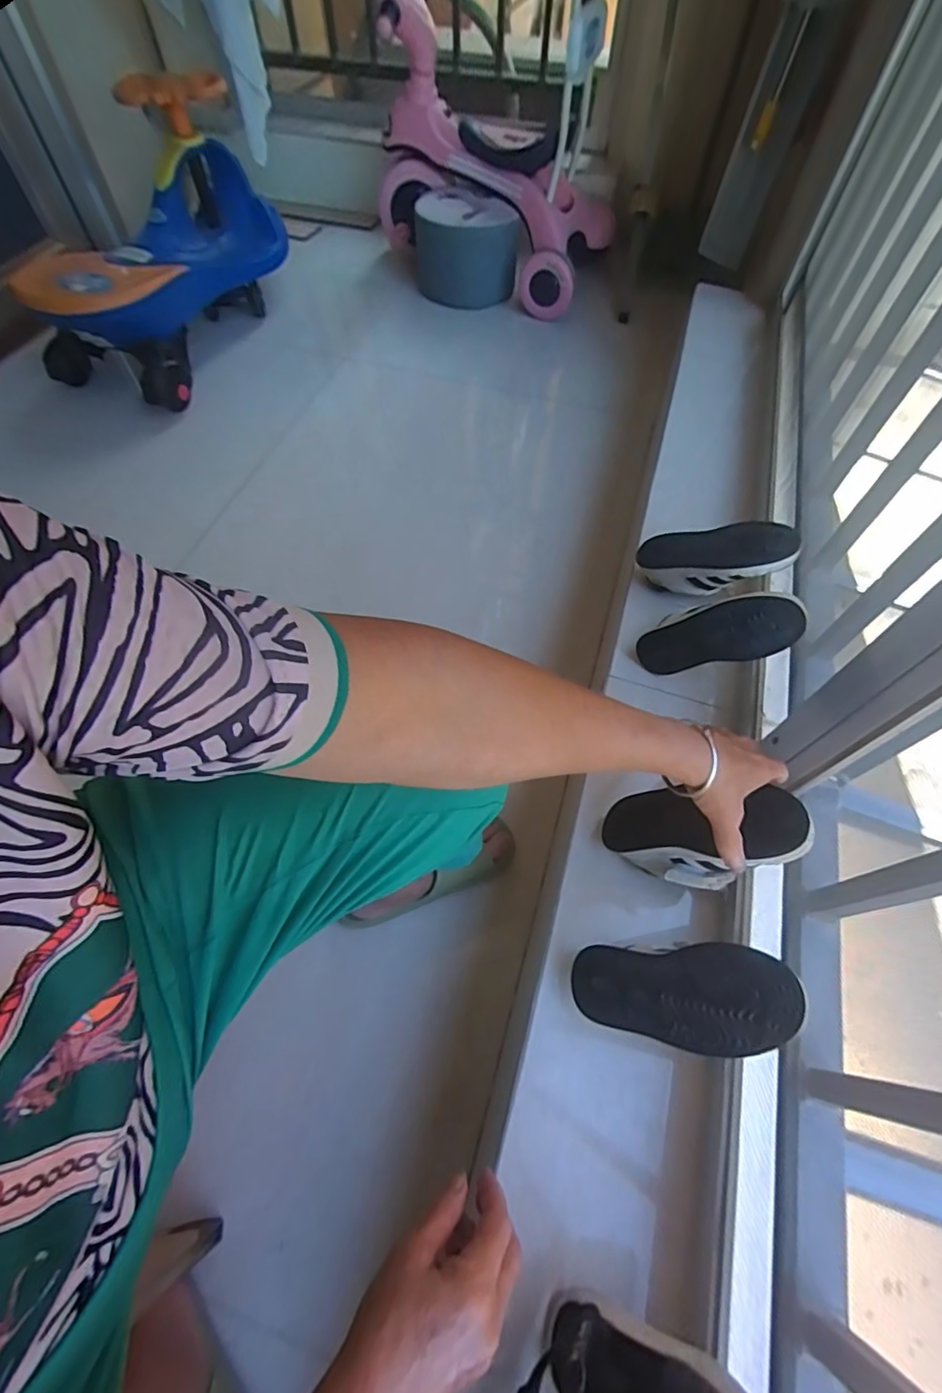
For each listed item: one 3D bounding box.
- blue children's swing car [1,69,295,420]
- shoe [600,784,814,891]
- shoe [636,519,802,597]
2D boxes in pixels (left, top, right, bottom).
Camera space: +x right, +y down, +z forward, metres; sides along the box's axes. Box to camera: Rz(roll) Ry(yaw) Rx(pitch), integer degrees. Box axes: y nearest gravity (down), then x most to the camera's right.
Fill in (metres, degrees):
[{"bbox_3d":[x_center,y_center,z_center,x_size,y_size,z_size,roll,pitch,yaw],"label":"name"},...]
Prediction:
[{"bbox_3d":[-0.734,-1.111,1.312,0.356,0.378,0.658,16,65,7],"label":"blue children's swing car"},{"bbox_3d":[0.219,0.132,0.509,0.064,0.182,0.081,28,60,-31],"label":"shoe"},{"bbox_3d":[0.323,-0.183,0.713,0.184,0.063,0.084,-1,59,33],"label":"shoe"}]

